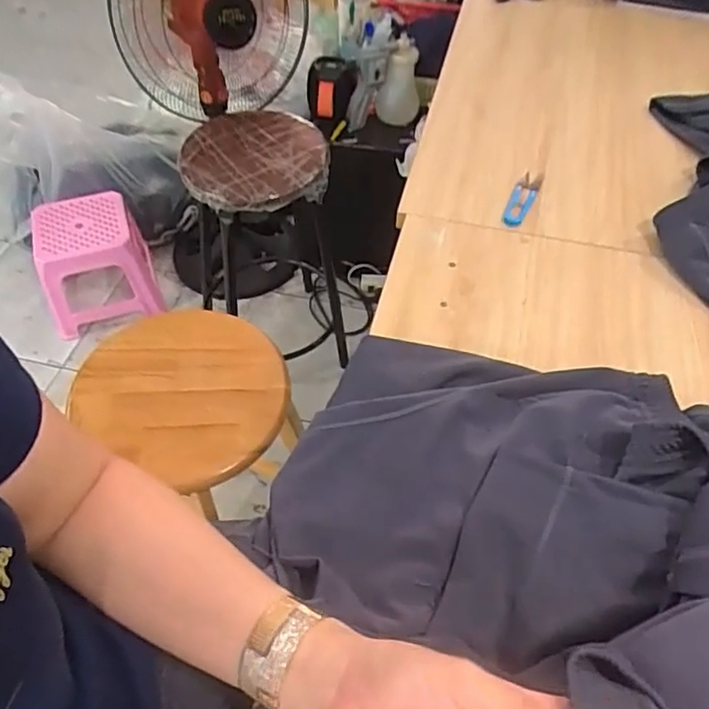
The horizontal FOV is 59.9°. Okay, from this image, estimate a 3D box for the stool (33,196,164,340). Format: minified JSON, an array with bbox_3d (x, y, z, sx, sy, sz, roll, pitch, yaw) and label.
[{"bbox_3d":[-0.668,-0.233,1.585,0.259,0.235,0.246,-17,54,-14],"label":"stool"}]

